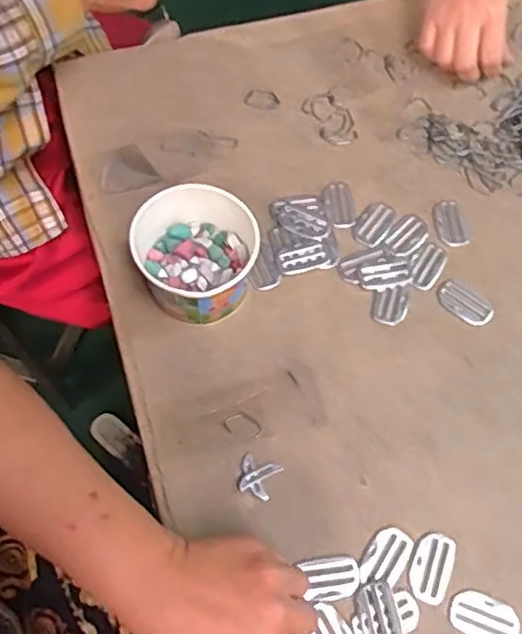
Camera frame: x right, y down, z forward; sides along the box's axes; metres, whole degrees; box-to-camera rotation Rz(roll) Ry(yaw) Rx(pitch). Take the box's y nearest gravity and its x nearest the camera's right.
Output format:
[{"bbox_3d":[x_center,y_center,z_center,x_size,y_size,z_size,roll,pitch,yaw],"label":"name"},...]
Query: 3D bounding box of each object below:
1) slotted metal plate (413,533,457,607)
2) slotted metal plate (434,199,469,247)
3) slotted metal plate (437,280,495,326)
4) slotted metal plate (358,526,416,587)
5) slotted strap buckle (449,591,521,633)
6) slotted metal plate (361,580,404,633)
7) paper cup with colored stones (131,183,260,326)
[{"bbox_3d":[0.121,0.175,0.454,0.024,0.004,0.047,19,66,7],"label":"slotted metal plate"},{"bbox_3d":[0.166,-0.083,0.572,0.025,0.004,0.046,-4,66,-4],"label":"slotted metal plate"},{"bbox_3d":[0.169,-0.012,0.537,0.047,0.004,0.027,35,69,13],"label":"slotted metal plate"},{"bbox_3d":[0.089,0.169,0.458,0.028,0.004,0.044,37,69,14],"label":"slotted metal plate"},{"bbox_3d":[0.153,0.204,0.442,0.046,0.004,0.028,19,66,7],"label":"slotted strap buckle"},{"bbox_3d":[0.081,0.201,0.437,0.023,0.008,0.043,-11,66,-7],"label":"slotted metal plate"},{"bbox_3d":[-0.050,-0.045,0.508,0.091,0.074,0.091,1,65,-2],"label":"paper cup with colored stones"}]

